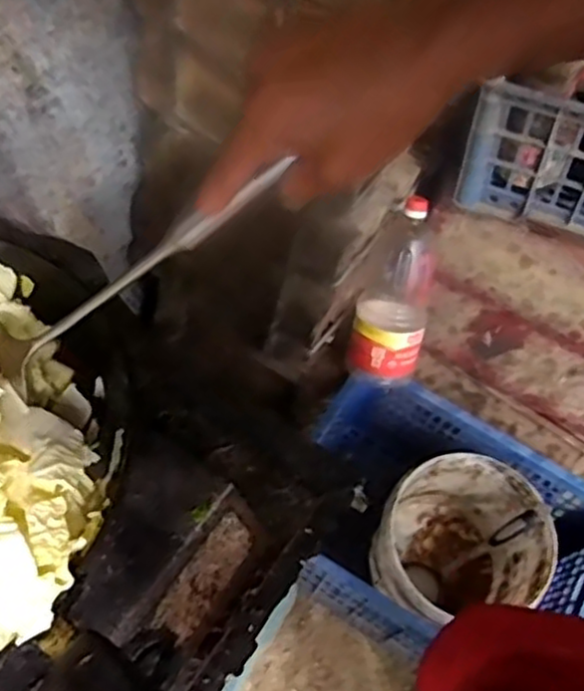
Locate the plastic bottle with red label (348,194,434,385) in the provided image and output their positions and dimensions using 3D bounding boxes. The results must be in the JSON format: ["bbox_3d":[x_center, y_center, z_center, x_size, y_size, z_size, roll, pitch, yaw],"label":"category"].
[{"bbox_3d":[0.170,-0.091,1.156,0.115,0.298,0.107,13,19,8],"label":"plastic bottle with red label"}]

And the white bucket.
[{"bbox_3d":[0.271,0.361,1.231,0.273,0.286,0.263,-15,60,-9],"label":"white bucket"}]

